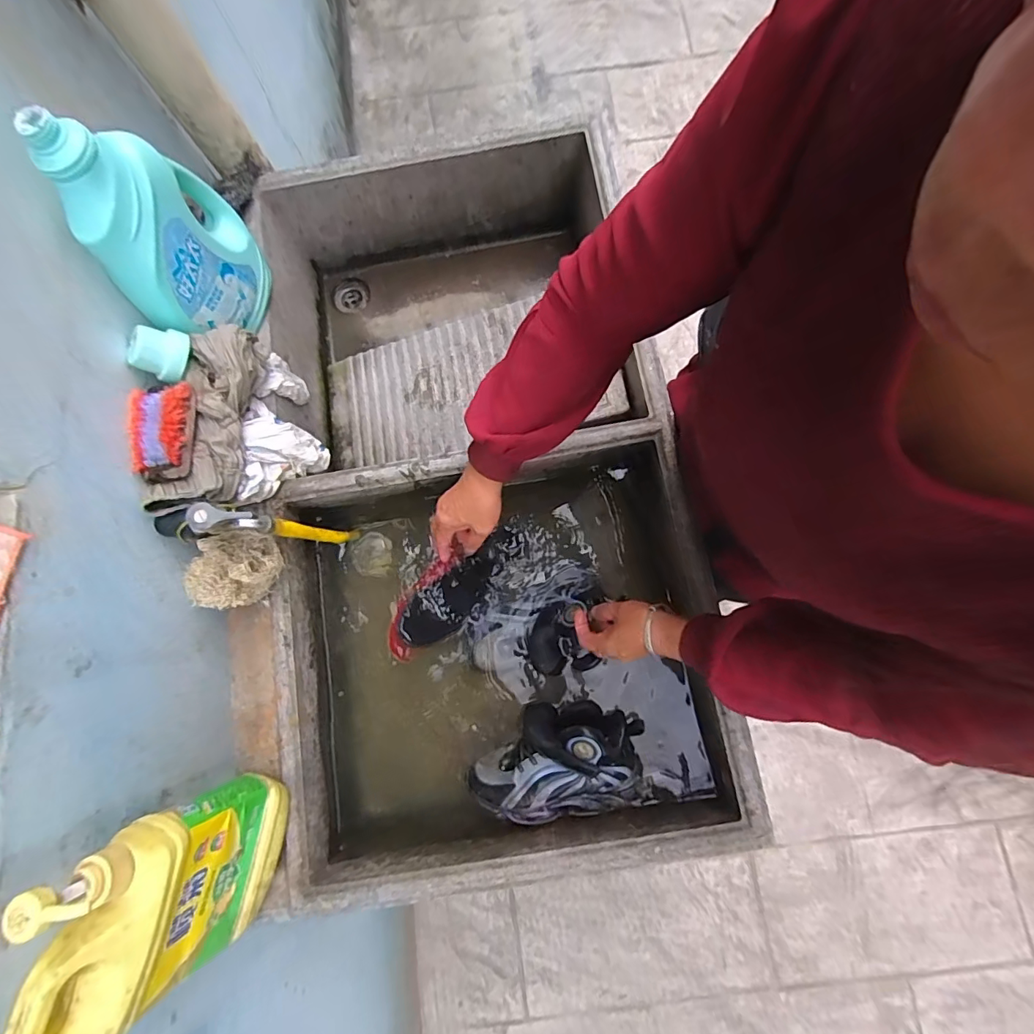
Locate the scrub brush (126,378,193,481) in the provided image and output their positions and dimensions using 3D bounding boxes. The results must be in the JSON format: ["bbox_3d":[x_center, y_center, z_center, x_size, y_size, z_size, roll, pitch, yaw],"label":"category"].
[{"bbox_3d":[-0.390,-0.096,0.516,0.056,0.031,0.112,-8,80,2],"label":"scrub brush"}]

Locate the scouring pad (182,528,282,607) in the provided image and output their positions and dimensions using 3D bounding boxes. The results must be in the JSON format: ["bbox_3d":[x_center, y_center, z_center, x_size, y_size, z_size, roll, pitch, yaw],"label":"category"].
[{"bbox_3d":[-0.333,0.062,0.564,0.089,0.066,0.084,-37,80,-3],"label":"scouring pad"}]

